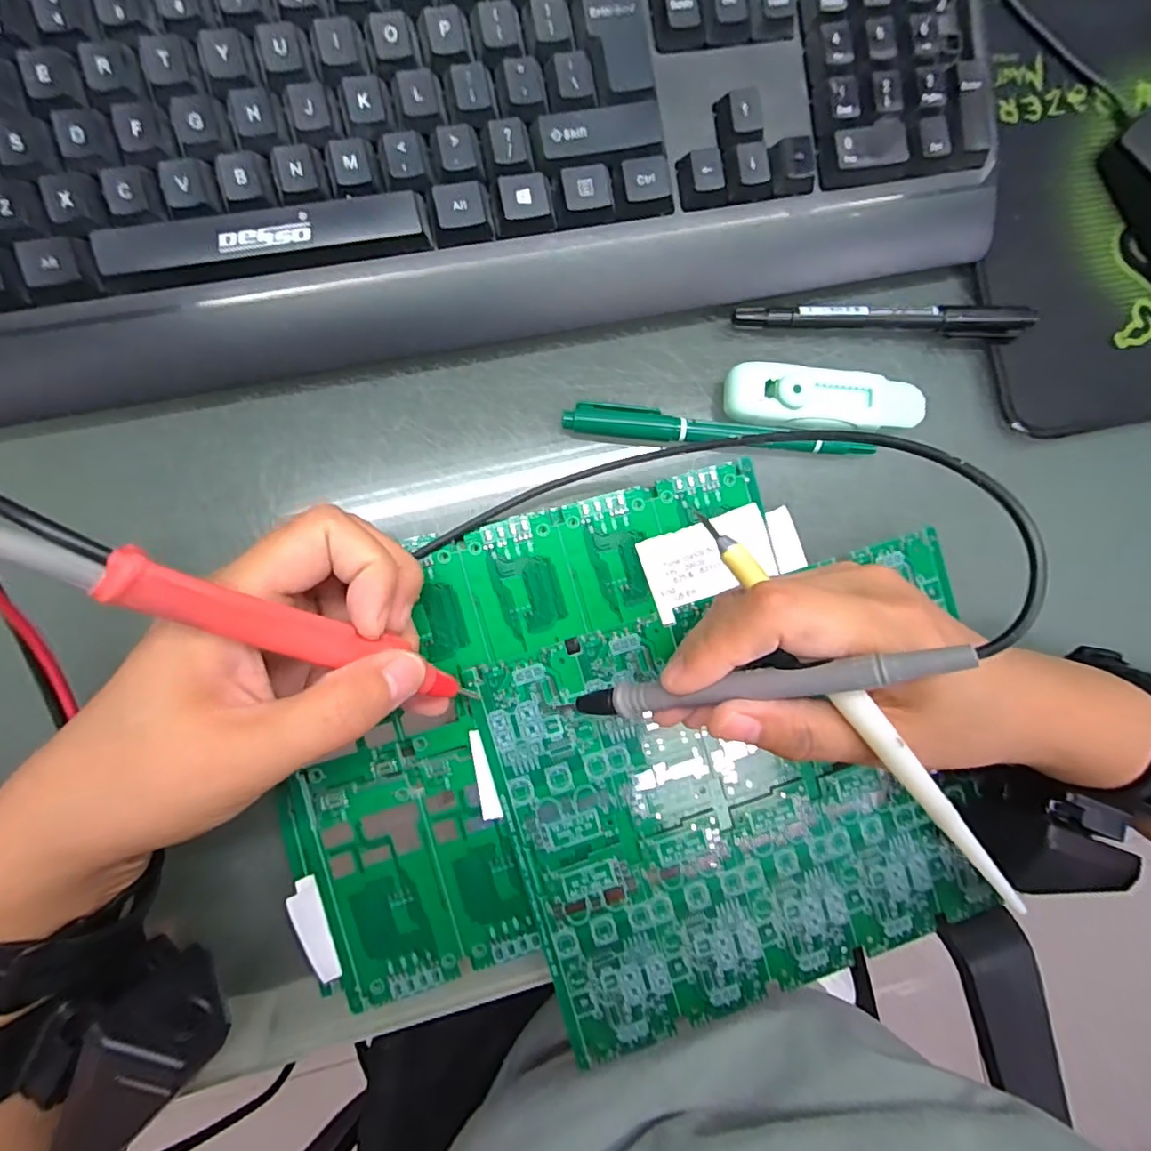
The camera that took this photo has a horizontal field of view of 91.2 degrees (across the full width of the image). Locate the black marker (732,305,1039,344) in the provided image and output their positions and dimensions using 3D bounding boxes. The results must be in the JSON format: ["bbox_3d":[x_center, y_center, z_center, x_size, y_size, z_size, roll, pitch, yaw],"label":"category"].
[{"bbox_3d":[0.140,-0.116,0.255,0.139,0.012,0.016,-2,89,-6],"label":"black marker"}]

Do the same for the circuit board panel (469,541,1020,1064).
[{"bbox_3d":[0.080,0.094,0.245,0.209,0.006,0.171,-16,91,-6],"label":"circuit board panel"}]

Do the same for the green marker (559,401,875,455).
[{"bbox_3d":[0.063,-0.063,0.244,0.135,0.013,0.014,4,89,-6],"label":"green marker"}]

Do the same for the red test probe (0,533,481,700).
[{"bbox_3d":[-0.082,0.015,0.163,0.159,0.015,0.012,33,84,-49],"label":"red test probe"}]

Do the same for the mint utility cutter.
[{"bbox_3d":[0.109,-0.075,0.247,0.089,0.019,0.025,3,89,-6],"label":"mint utility cutter"}]

